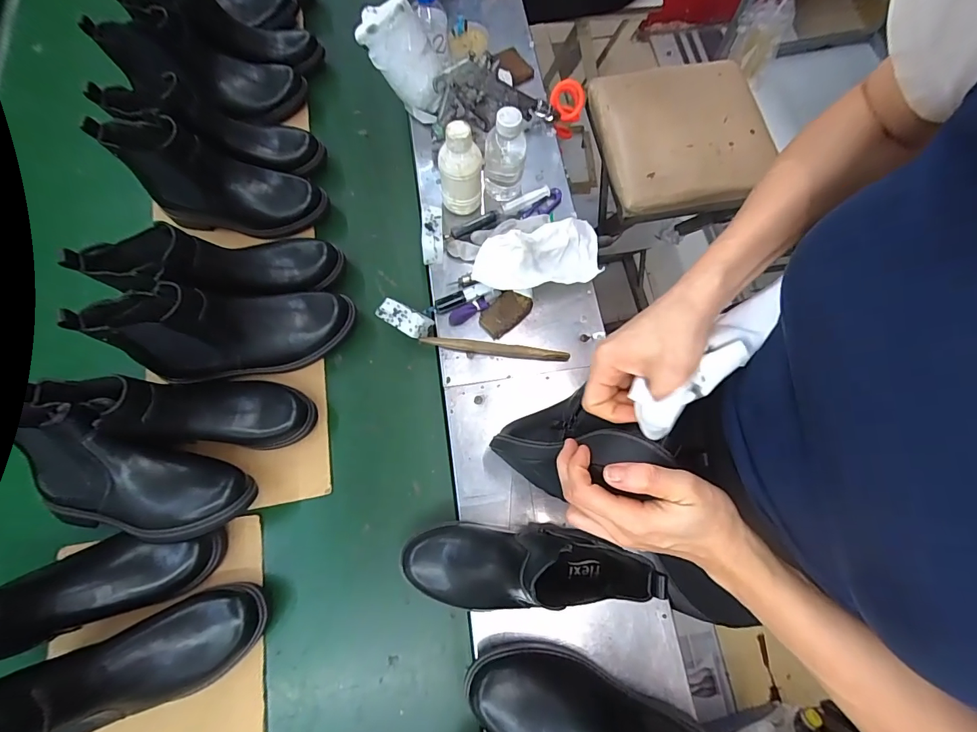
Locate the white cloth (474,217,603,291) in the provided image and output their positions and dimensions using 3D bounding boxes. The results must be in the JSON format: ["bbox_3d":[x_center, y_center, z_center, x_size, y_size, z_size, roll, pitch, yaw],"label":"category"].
[{"bbox_3d":[0.078,-0.147,0.575,0.185,0.058,0.082,-17,72,-23],"label":"white cloth"}]

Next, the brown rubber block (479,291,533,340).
[{"bbox_3d":[0.022,-0.073,0.589,0.071,0.014,0.046,-43,77,-11],"label":"brown rubber block"}]

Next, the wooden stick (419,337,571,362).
[{"bbox_3d":[0.009,-0.023,0.577,0.195,0.019,0.013,7,73,3],"label":"wooden stick"}]

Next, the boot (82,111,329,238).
[{"bbox_3d":[-0.380,-0.270,0.617,0.237,0.157,0.089,7,73,3],"label":"boot"}]

